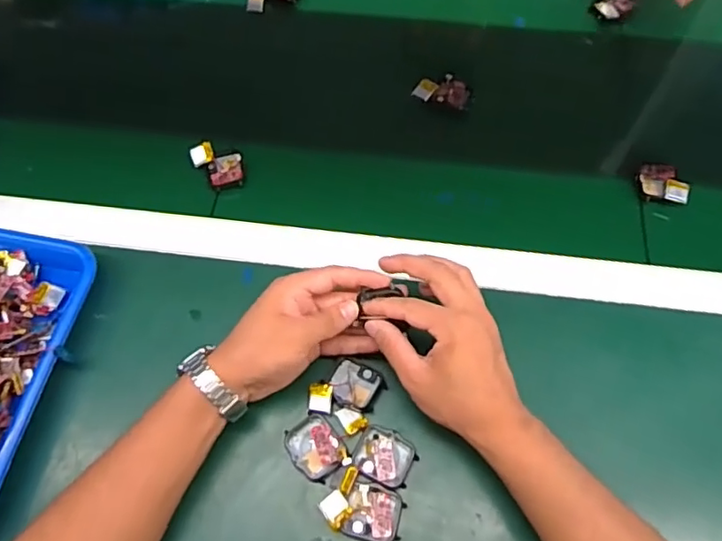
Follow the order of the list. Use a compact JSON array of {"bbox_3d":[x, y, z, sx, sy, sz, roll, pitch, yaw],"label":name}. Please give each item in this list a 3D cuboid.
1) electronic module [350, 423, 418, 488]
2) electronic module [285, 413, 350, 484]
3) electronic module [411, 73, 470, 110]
[{"bbox_3d":[0.019,0.145,0.447,0.045,0.011,0.040,24,66,12],"label":"electronic module"},{"bbox_3d":[-0.037,0.138,0.449,0.038,0.010,0.049,-30,67,-13],"label":"electronic module"},{"bbox_3d":[0.087,-0.193,0.614,0.057,0.009,0.034,11,64,6],"label":"electronic module"}]

